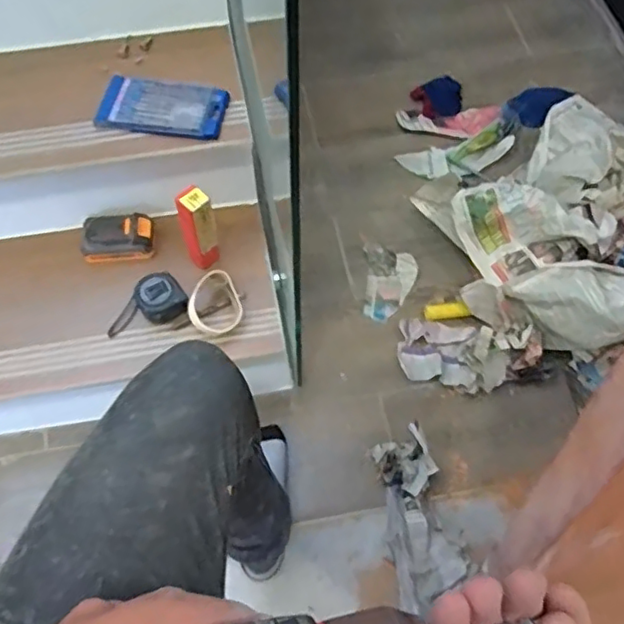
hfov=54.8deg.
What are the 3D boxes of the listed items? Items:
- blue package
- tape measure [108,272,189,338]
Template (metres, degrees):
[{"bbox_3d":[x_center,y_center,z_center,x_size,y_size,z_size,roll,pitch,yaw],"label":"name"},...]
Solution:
[{"bbox_3d":[-0.230,-0.309,0.917,0.186,0.032,0.095,9,63,5],"label":"blue package"},{"bbox_3d":[-0.268,-0.014,0.948,0.130,0.041,0.086,-29,66,-14],"label":"tape measure"}]

